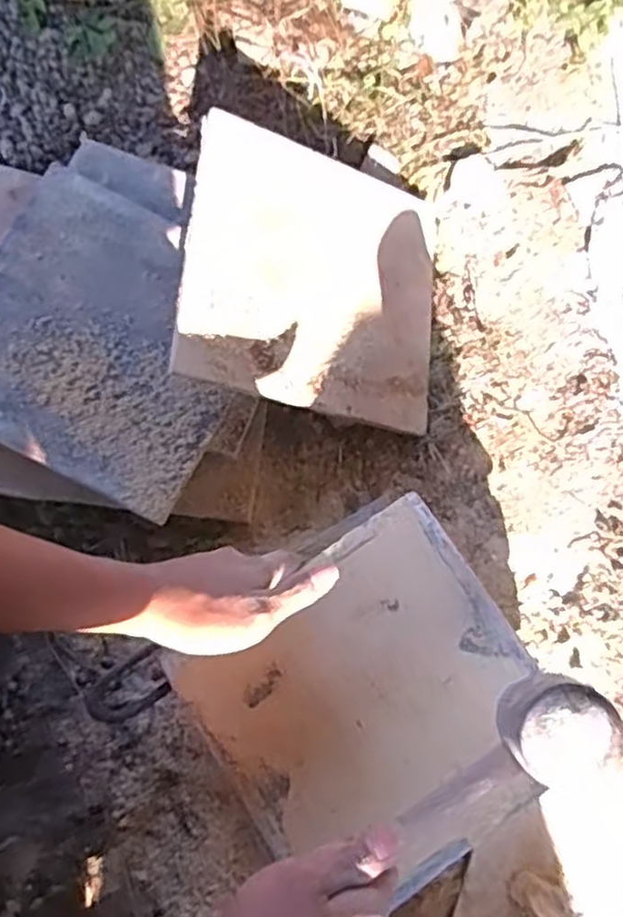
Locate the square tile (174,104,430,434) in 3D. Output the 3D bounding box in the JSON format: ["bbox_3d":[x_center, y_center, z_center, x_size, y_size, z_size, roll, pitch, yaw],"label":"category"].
[{"bbox_3d":[0.007,-0.161,0.649,0.246,0.012,0.237,11,78,-27],"label":"square tile"}]

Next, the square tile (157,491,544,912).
[{"bbox_3d":[0.045,0.177,0.508,0.223,0.009,0.223,-32,79,-7],"label":"square tile"}]

